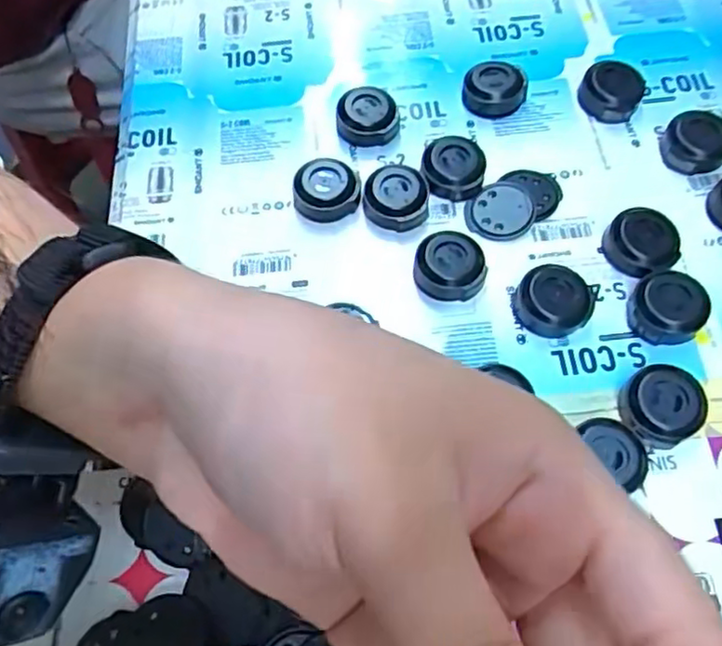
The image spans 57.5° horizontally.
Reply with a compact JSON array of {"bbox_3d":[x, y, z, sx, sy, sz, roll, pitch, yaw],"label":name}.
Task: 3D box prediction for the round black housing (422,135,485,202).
[{"bbox_3d":[0.044,-0.072,0.308,0.030,0.015,0.025,25,68,14],"label":"round black housing"}]

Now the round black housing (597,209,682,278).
[{"bbox_3d":[0.121,-0.034,0.285,0.025,0.014,0.030,-42,69,-16],"label":"round black housing"}]

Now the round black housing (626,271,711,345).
[{"bbox_3d":[0.126,-0.006,0.271,0.028,0.014,0.028,-1,64,2],"label":"round black housing"}]

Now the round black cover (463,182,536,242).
[{"bbox_3d":[0.065,-0.051,0.301,0.033,0.005,0.027,-37,68,-14],"label":"round black cover"}]

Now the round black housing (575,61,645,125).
[{"bbox_3d":[0.125,-0.116,0.330,0.029,0.009,0.032,24,67,14],"label":"round black housing"}]

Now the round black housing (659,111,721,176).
[{"bbox_3d":[0.158,-0.085,0.311,0.030,0.012,0.029,-1,64,2],"label":"round black housing"}]

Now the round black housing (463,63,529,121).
[{"bbox_3d":[0.066,-0.116,0.329,0.029,0.018,0.025,34,70,18],"label":"round black housing"}]

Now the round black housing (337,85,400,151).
[{"bbox_3d":[0.003,-0.101,0.324,0.029,0.017,0.028,-1,64,2],"label":"round black housing"}]

